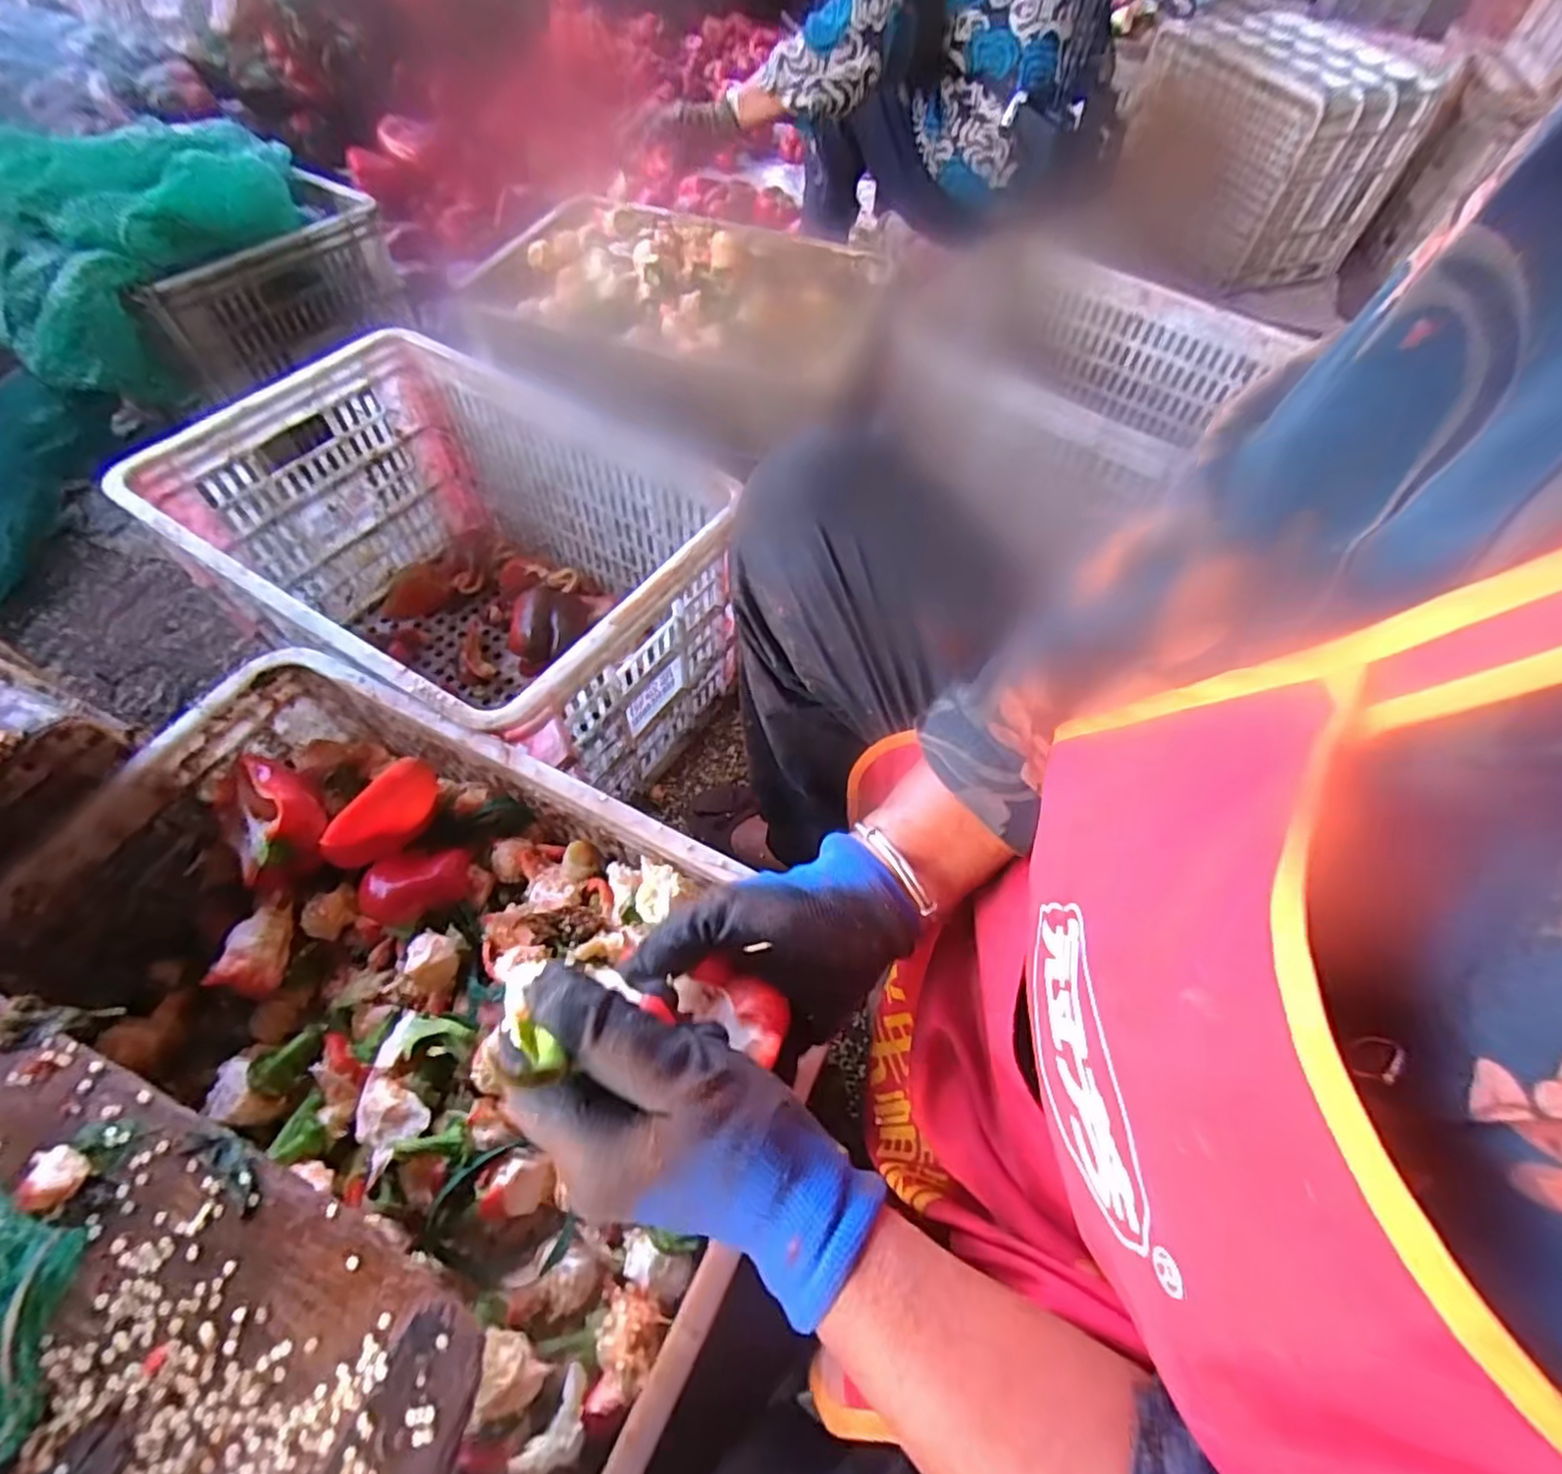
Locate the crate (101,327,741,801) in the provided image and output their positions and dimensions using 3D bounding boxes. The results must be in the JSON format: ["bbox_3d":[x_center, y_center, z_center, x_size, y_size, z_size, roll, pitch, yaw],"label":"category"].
[{"bbox_3d":[-0.344,-0.175,0.776,0.532,0.279,0.383,30,61,15],"label":"crate"}]

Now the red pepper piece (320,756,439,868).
[{"bbox_3d":[-0.298,0.060,0.517,0.026,0.051,0.090,35,63,17],"label":"red pepper piece"}]

